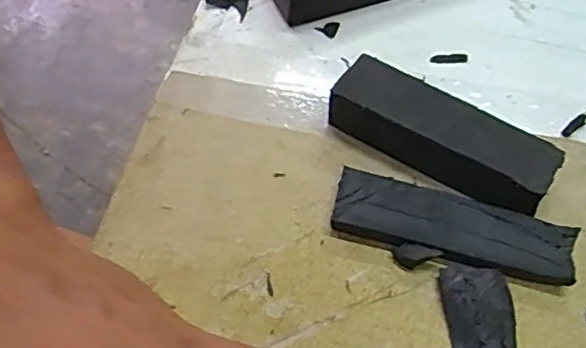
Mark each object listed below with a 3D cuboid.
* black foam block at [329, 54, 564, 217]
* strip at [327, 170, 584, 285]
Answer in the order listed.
[{"bbox_3d":[0.054,-0.013,0.237,0.080,0.024,0.025,31,60,18],"label":"black foam block"},{"bbox_3d":[0.054,0.020,0.221,0.080,0.011,0.025,13,56,7],"label":"strip"}]

